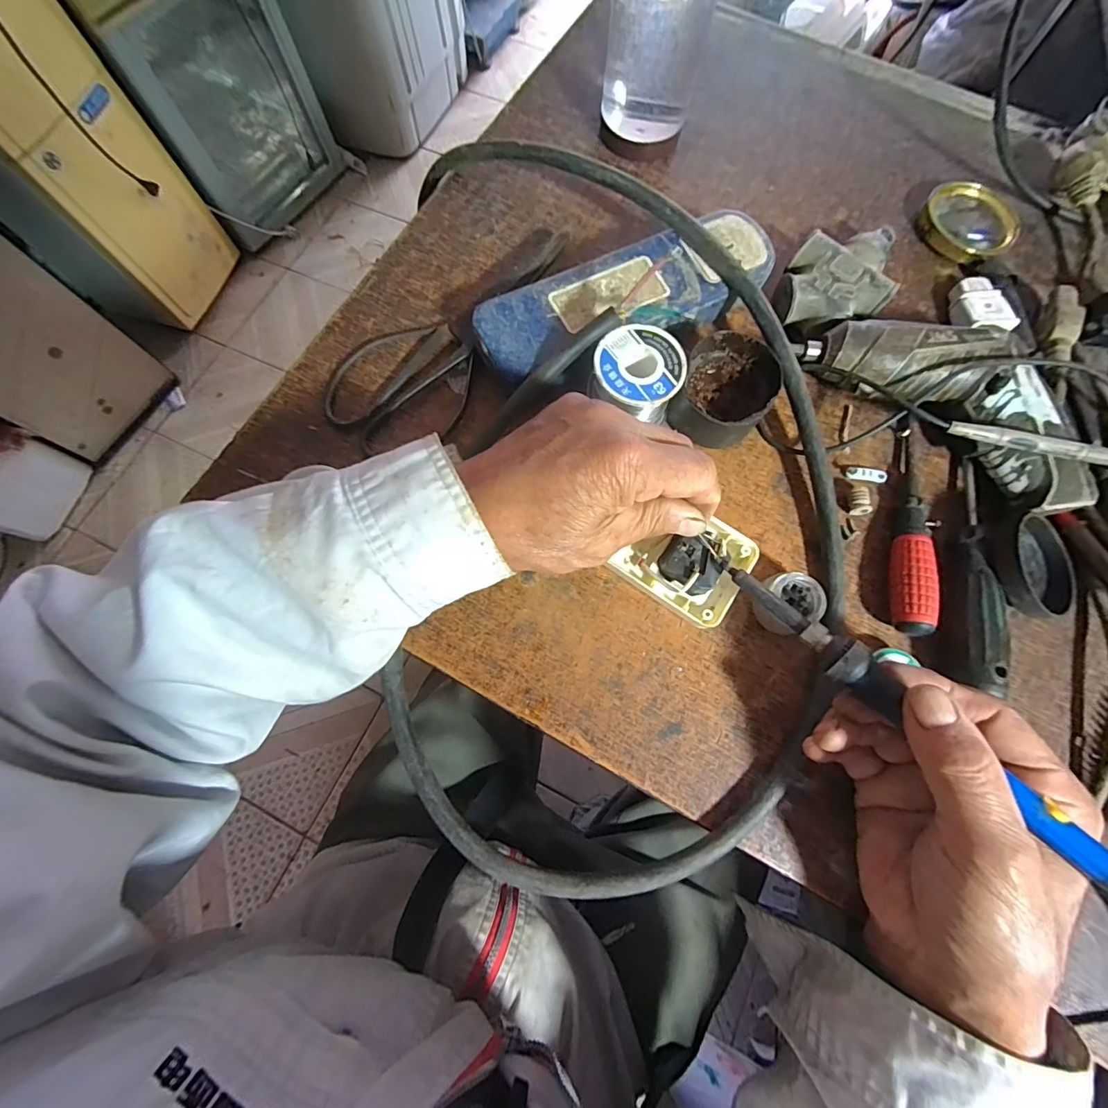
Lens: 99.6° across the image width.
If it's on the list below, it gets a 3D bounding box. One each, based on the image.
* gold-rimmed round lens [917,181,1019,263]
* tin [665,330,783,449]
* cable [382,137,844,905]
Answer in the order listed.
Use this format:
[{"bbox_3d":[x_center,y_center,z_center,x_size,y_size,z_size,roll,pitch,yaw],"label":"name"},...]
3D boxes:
[{"bbox_3d":[0.314,-0.252,0.352,0.069,0.015,0.064,0,74,0],"label":"gold-rimmed round lens"},{"bbox_3d":[0.107,-0.101,0.296,0.055,0.040,0.062,24,75,7],"label":"tin"},{"bbox_3d":[0.037,-0.064,0.297,0.267,0.060,0.490,0,81,-2],"label":"cable"}]

